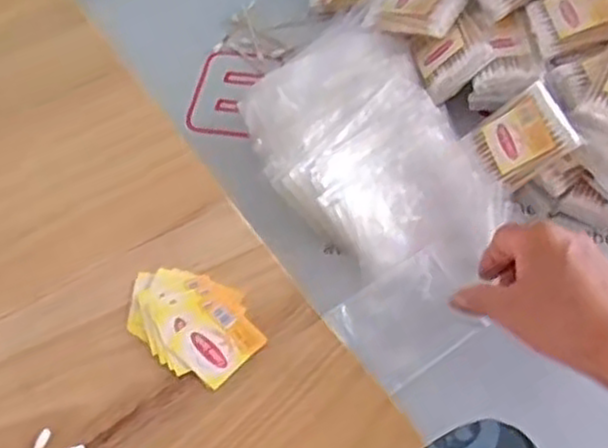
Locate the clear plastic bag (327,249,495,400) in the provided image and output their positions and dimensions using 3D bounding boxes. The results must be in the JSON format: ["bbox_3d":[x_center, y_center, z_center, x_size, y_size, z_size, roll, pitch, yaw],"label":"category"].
[{"bbox_3d":[0.069,0.063,0.503,0.087,0.004,0.067,-30,68,-19],"label":"clear plastic bag"}]

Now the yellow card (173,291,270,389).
[{"bbox_3d":[-0.050,0.069,0.452,0.042,0.004,0.047,38,63,22],"label":"yellow card"}]

